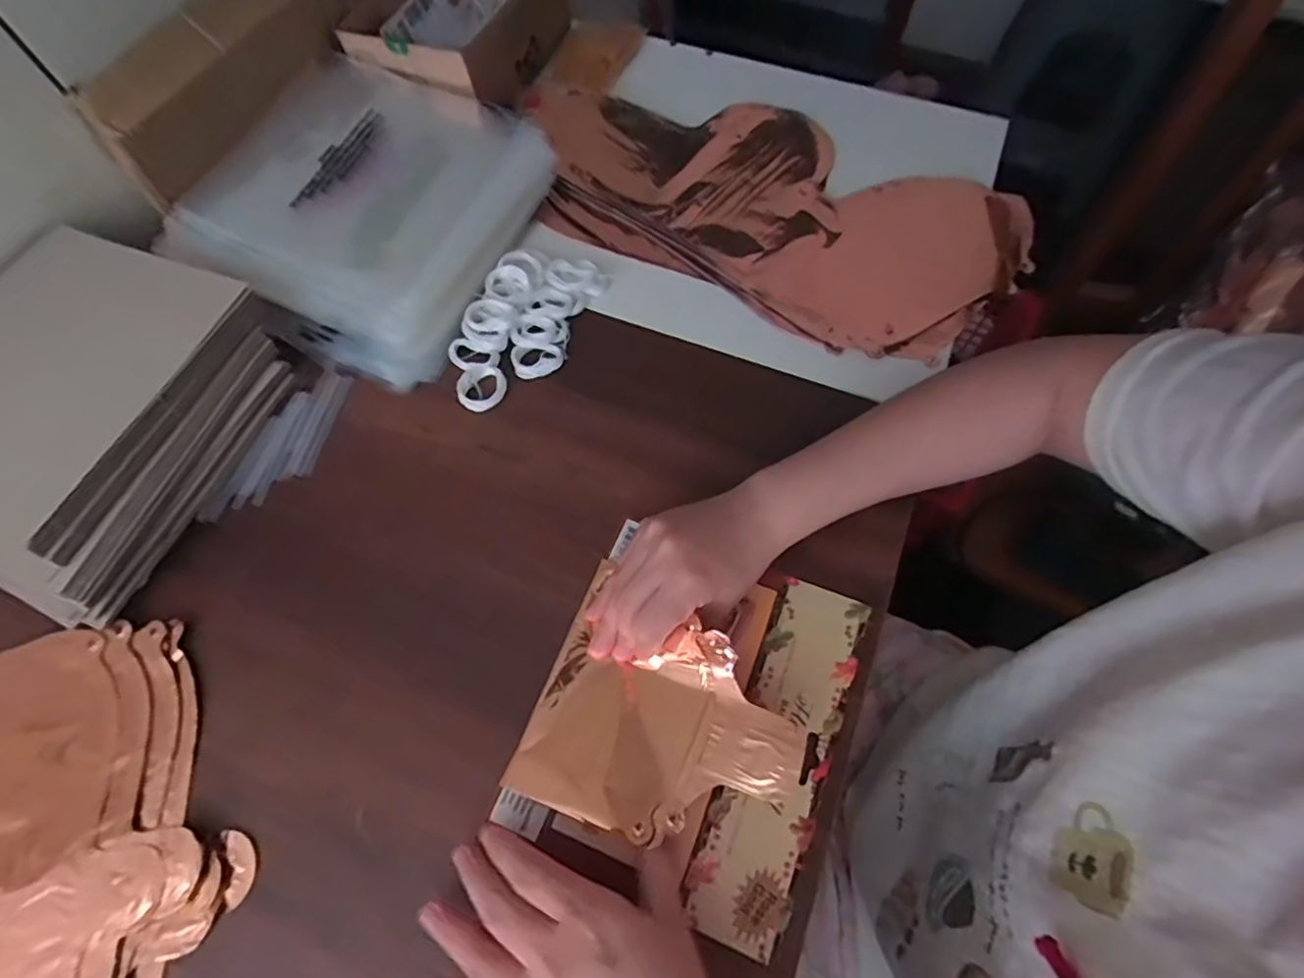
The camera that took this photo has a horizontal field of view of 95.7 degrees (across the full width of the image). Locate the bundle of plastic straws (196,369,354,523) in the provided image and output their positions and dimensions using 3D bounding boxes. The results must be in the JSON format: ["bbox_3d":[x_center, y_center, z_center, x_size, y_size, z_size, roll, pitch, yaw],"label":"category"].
[{"bbox_3d":[-0.250,-0.030,0.405,0.046,0.010,0.126,20,67,9],"label":"bundle of plastic straws"}]

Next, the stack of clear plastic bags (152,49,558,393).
[{"bbox_3d":[-0.218,-0.221,0.467,0.221,0.060,0.245,23,68,10],"label":"stack of clear plastic bags"}]

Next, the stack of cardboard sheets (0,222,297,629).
[{"bbox_3d":[-0.371,-0.052,0.387,0.192,0.072,0.221,23,68,10],"label":"stack of cardboard sheets"}]

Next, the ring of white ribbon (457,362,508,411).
[{"bbox_3d":[-0.122,-0.074,0.426,0.032,0.011,0.035,0,66,0],"label":"ring of white ribbon"}]

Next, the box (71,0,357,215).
[{"bbox_3d":[-0.311,-0.320,0.447,0.054,0.081,0.242,18,67,8],"label":"box"}]

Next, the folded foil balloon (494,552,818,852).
[{"bbox_3d":[0.005,0.125,0.318,0.141,0.033,0.115,19,67,10],"label":"folded foil balloon"}]

